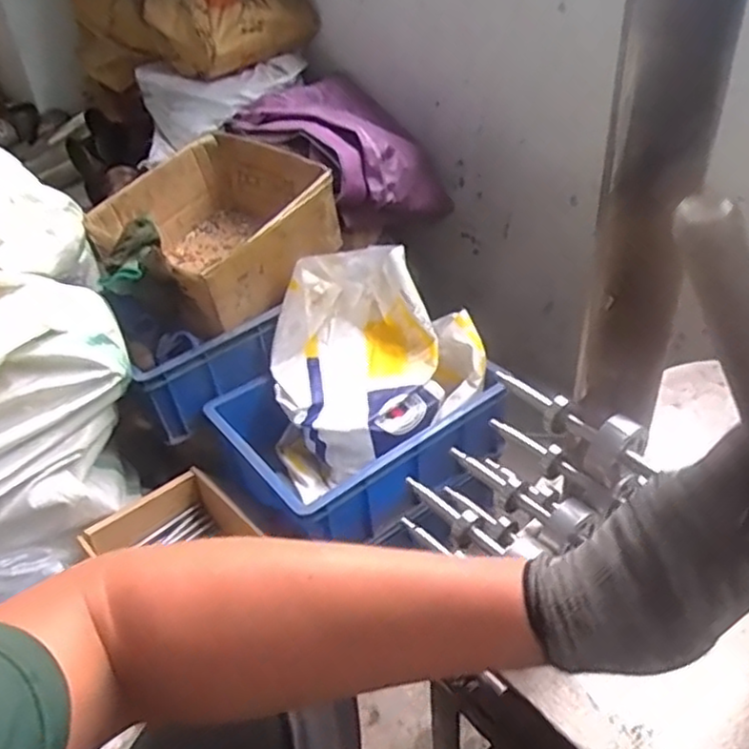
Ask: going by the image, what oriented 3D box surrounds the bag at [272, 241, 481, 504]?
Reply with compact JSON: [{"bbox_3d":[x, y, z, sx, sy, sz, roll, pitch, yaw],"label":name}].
[{"bbox_3d":[-0.009,-0.018,1.101,0.321,0.244,0.279,-15,40,-12],"label":"bag"}]

